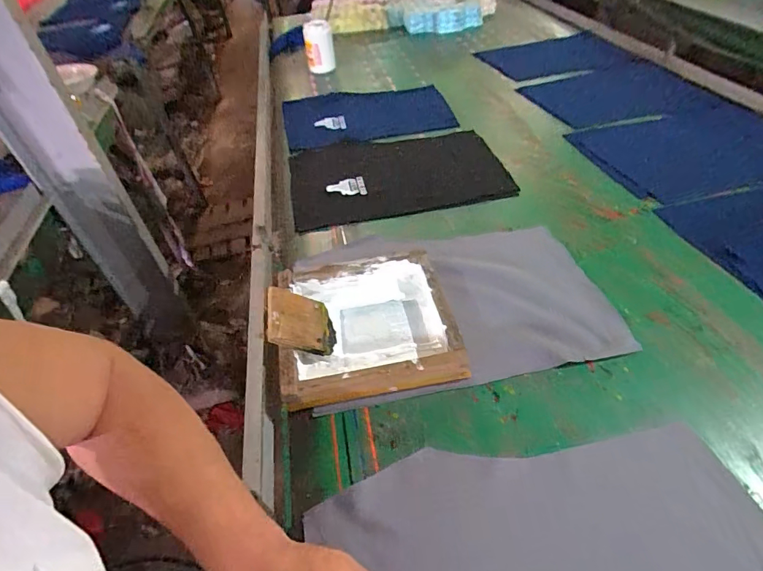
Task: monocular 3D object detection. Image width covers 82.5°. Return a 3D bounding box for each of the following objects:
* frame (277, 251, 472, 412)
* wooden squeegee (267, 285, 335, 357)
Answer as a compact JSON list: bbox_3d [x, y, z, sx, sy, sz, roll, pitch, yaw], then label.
[{"bbox_3d":[-0.029,0.057,0.669,0.258,0.045,0.244,-10,44,-4],"label":"frame"},{"bbox_3d":[-0.122,0.056,0.654,0.107,0.019,0.102,20,38,-28],"label":"wooden squeegee"}]

